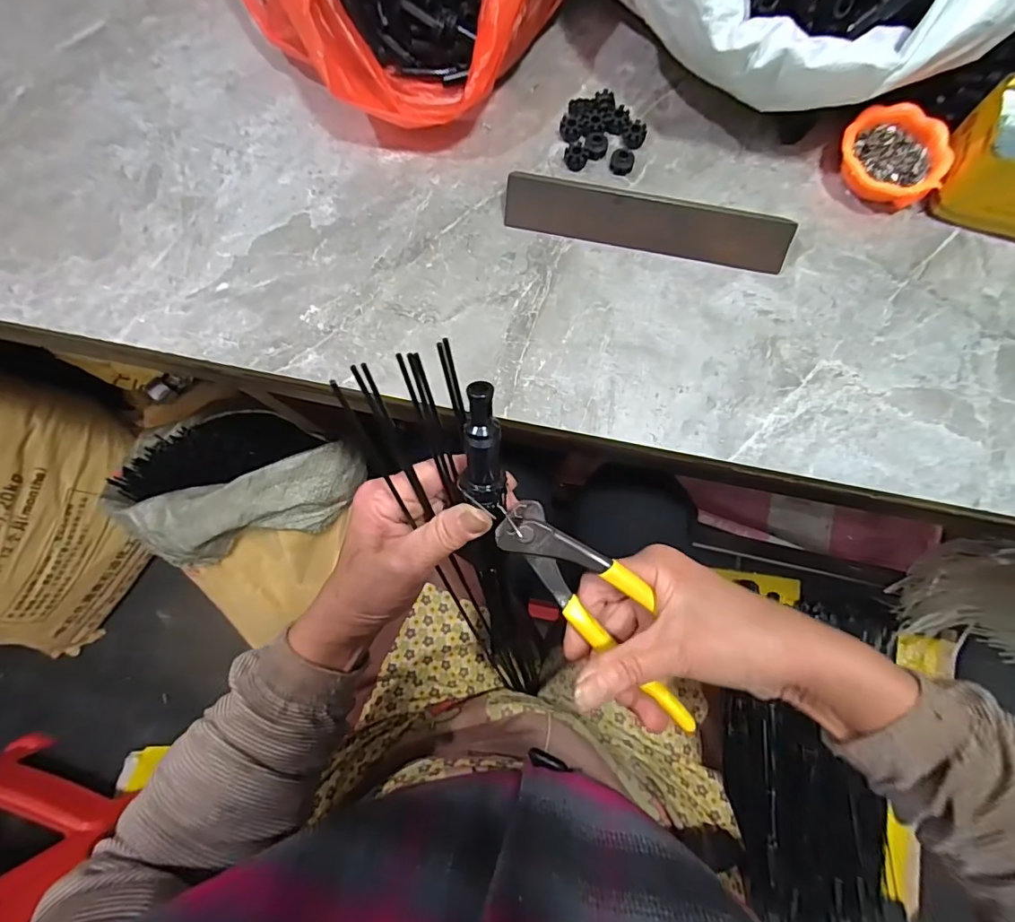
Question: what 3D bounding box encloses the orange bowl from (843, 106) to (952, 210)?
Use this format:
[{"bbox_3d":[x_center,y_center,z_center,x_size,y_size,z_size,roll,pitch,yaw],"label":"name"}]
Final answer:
[{"bbox_3d":[0.296,-0.234,0.392,0.076,0.025,0.067,32,80,8],"label":"orange bowl"}]

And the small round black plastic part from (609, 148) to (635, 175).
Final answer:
[{"bbox_3d":[0.092,-0.241,0.409,0.019,0.013,0.014,17,78,5],"label":"small round black plastic part"}]

